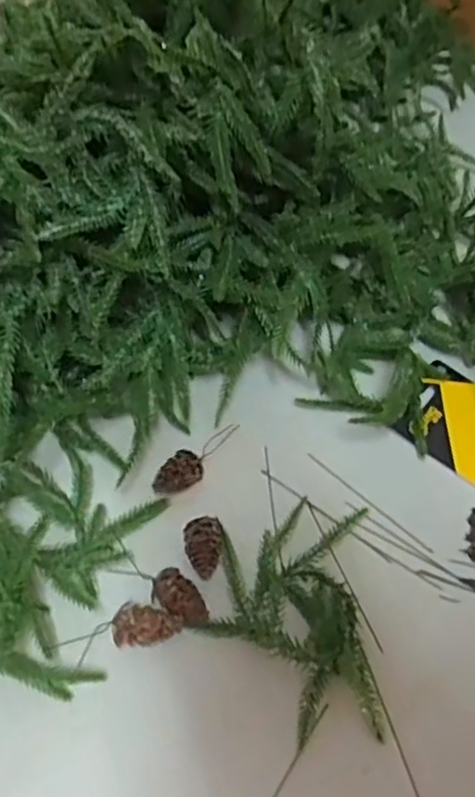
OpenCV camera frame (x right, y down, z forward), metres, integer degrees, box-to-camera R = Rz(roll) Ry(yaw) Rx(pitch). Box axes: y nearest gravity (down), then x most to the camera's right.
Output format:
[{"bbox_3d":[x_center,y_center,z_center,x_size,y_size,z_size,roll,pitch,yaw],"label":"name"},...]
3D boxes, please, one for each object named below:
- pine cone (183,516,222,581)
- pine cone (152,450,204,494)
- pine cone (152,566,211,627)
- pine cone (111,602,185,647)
[{"bbox_3d":[-0.020,0.088,0.411,0.022,0.017,0.035,-4,55,-8],"label":"pine cone"},{"bbox_3d":[-0.037,0.050,0.437,0.022,0.017,0.033,39,61,20],"label":"pine cone"},{"bbox_3d":[-0.033,0.112,0.390,0.022,0.017,0.035,-23,60,-20],"label":"pine cone"},{"bbox_3d":[-0.051,0.125,0.381,0.037,0.022,0.023,-12,57,-13],"label":"pine cone"}]

